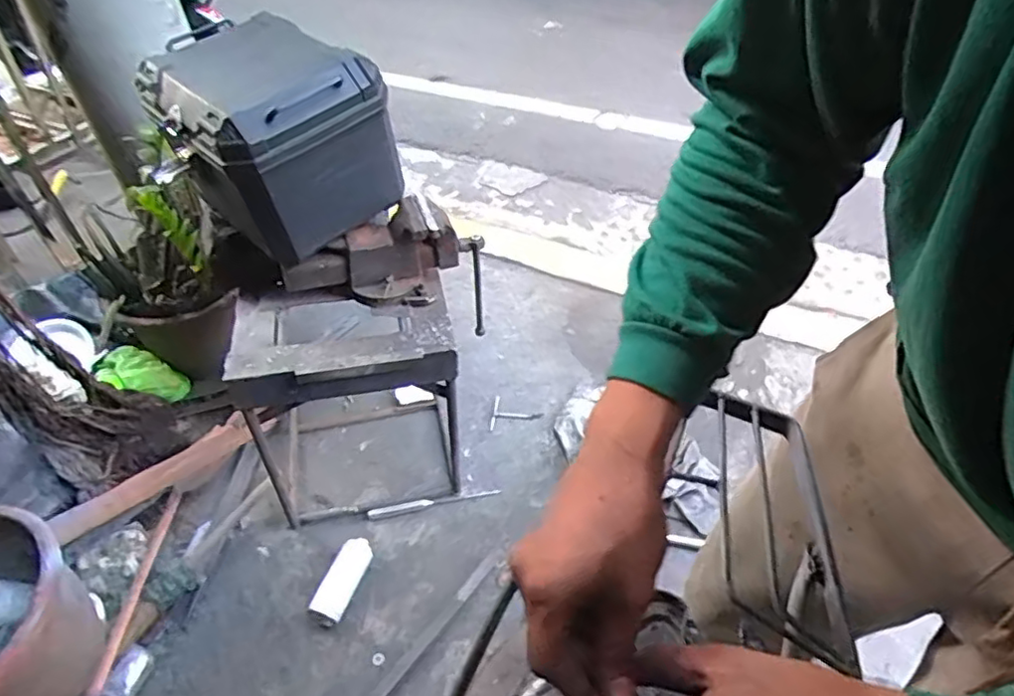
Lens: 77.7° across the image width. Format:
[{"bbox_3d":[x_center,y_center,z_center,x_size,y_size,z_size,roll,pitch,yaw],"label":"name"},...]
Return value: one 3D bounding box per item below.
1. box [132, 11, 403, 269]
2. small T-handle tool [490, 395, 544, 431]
[{"bbox_3d":[-0.410,-0.377,1.128,0.313,0.285,0.329,-34,53,-29],"label":"box"},{"bbox_3d":[0.025,0.172,1.619,0.128,0.010,0.105,5,45,7],"label":"small T-handle tool"}]

